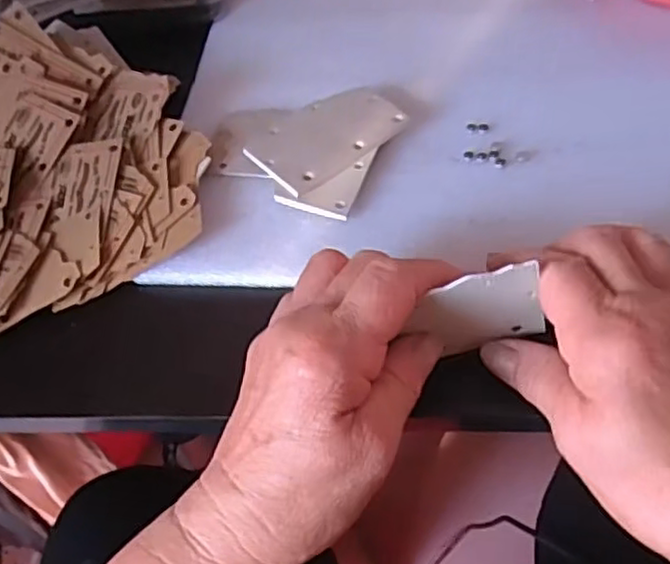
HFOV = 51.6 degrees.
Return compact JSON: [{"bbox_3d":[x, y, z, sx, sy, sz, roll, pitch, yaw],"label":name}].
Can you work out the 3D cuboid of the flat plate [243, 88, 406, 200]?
[{"bbox_3d":[-0.004,-0.085,0.399,0.088,0.004,0.055,-35,57,-19],"label":"flat plate"}]

